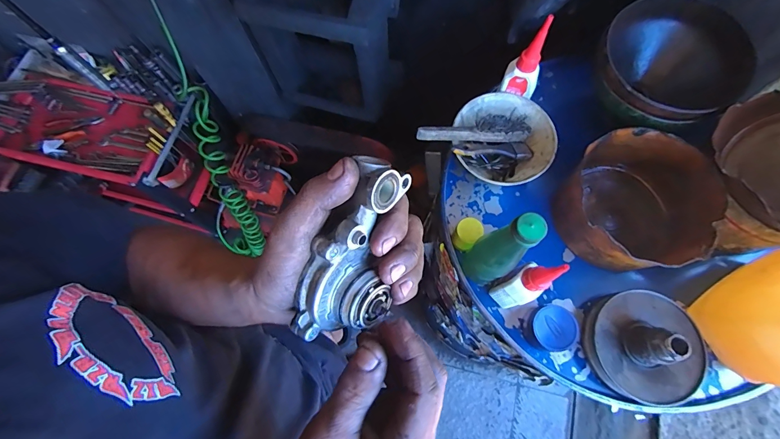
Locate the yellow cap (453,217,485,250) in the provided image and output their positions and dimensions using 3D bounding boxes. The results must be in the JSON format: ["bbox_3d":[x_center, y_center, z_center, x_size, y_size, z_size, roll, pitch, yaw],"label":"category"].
[{"bbox_3d":[0.114,0.022,0.518,0.035,0.042,0.043,42,78,14],"label":"yellow cap"}]

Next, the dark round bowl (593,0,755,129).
[{"bbox_3d":[0.395,-0.220,0.529,0.182,0.095,0.181,-1,72,2],"label":"dark round bowl"}]

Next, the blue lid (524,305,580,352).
[{"bbox_3d":[0.222,0.151,0.488,0.061,0.049,0.060,21,74,9],"label":"blue lid"}]

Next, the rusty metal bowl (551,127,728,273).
[{"bbox_3d":[0.340,-0.025,0.516,0.168,0.106,0.189,38,77,13],"label":"rusty metal bowl"}]

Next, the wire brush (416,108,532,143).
[{"bbox_3d":[0.128,-0.138,0.536,0.185,0.033,0.039,-8,71,-15],"label":"wire brush"}]

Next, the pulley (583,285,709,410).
[{"bbox_3d":[0.347,0.165,0.461,0.148,0.070,0.145,10,73,5],"label":"pulley"}]

